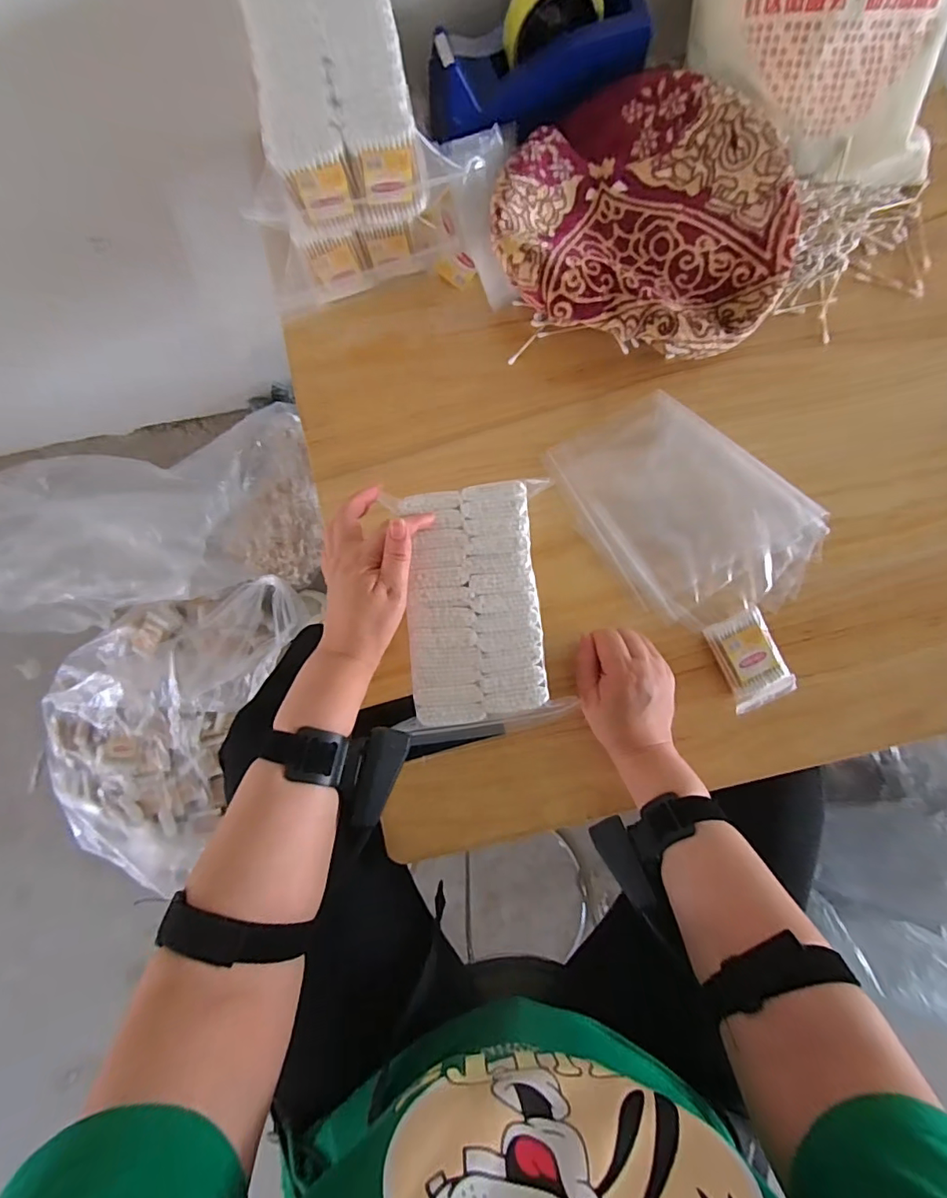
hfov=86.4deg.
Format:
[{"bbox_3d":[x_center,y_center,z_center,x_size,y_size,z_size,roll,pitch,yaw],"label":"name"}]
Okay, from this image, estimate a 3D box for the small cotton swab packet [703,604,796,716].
[{"bbox_3d":[0.273,0.060,0.495,0.061,0.016,0.091,-26,85,-4],"label":"small cotton swab packet"}]

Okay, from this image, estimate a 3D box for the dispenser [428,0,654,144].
[{"bbox_3d":[0.061,-0.506,0.469,0.203,0.082,0.071,-13,84,-3],"label":"dispenser"}]

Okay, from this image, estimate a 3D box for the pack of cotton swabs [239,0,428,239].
[{"bbox_3d":[-0.121,-0.441,0.432,0.136,0.091,0.202,-13,84,-3],"label":"pack of cotton swabs"}]

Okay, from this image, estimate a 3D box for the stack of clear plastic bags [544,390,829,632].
[{"bbox_3d":[0.215,-0.088,0.504,0.184,0.018,0.244,-36,88,0],"label":"stack of clear plastic bags"}]

